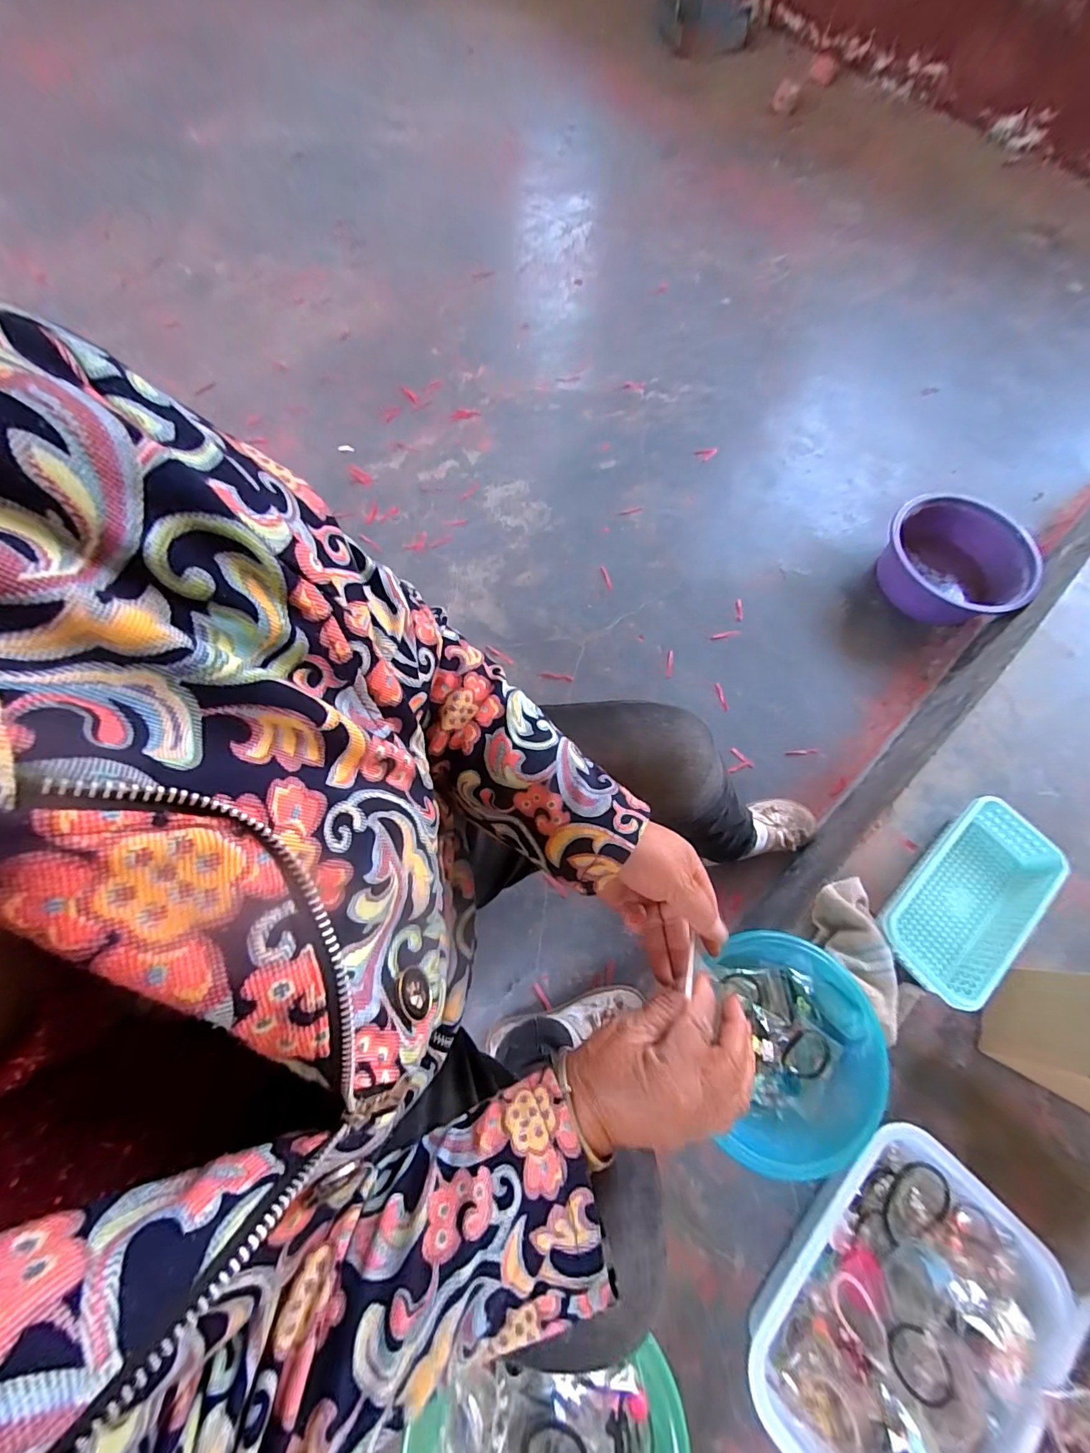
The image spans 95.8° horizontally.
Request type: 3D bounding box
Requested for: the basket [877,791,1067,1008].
[{"bbox_3d":[0.544,0.219,0.636,0.266,0.062,0.127,-40,77,-16],"label":"basket"}]

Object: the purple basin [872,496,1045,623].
[{"bbox_3d":[0.823,-0.324,0.998,0.270,0.119,0.219,36,73,11],"label":"purple basin"}]

